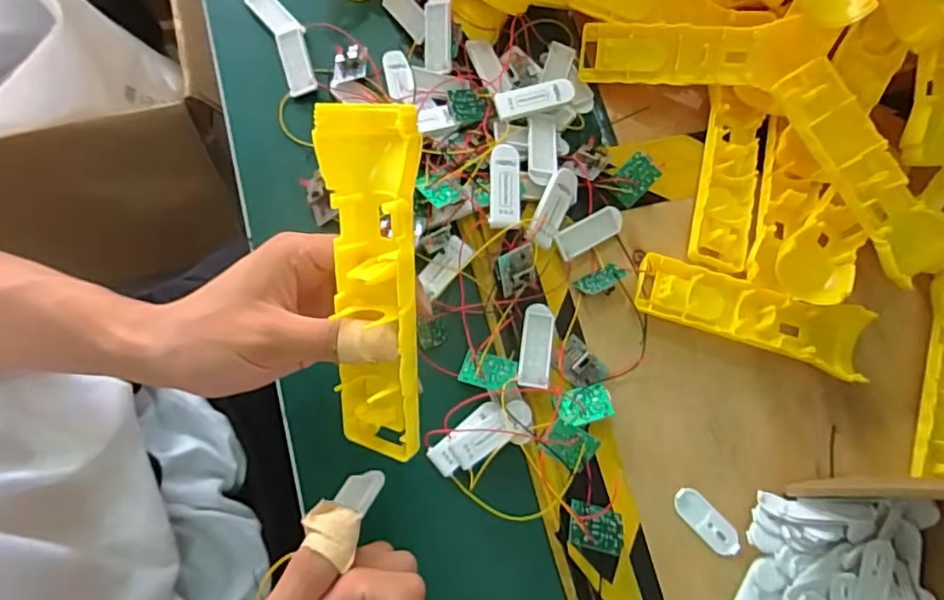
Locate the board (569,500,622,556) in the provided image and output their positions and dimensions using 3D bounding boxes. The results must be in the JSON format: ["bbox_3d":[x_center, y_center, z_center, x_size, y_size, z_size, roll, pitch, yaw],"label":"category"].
[{"bbox_3d":[0.076,0.141,0.361,0.037,0.010,0.026,21,61,-14],"label":"board"}]

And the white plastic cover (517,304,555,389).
[{"bbox_3d":[0.044,0.031,0.395,0.021,0.008,0.057,9,75,-2],"label":"white plastic cover"}]

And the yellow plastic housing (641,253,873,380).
[{"bbox_3d":[0.192,0.008,0.404,0.157,0.017,0.048,20,75,0],"label":"yellow plastic housing"}]

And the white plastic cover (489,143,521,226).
[{"bbox_3d":[0.022,-0.078,0.403,0.020,0.011,0.058,3,76,-4],"label":"white plastic cover"}]

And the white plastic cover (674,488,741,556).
[{"bbox_3d":[0.153,0.144,0.378,0.021,0.004,0.050,-43,83,-13],"label":"white plastic cover"}]

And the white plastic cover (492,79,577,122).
[{"bbox_3d":[0.045,-0.148,0.425,0.059,0.005,0.020,-19,84,-6],"label":"white plastic cover"}]

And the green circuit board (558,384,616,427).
[{"bbox_3d":[0.074,0.069,0.382,0.034,0.004,0.025,-13,54,-2],"label":"green circuit board"}]

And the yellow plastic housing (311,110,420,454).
[{"bbox_3d":[-0.045,-0.003,0.265,0.045,0.040,0.162,-1,105,-1],"label":"yellow plastic housing"}]

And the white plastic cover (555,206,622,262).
[{"bbox_3d":[0.084,-0.048,0.413,0.053,0.012,0.019,-30,80,-11],"label":"white plastic cover"}]

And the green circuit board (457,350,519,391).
[{"bbox_3d":[0.011,0.048,0.391,0.038,0.004,0.025,9,58,1],"label":"green circuit board"}]

